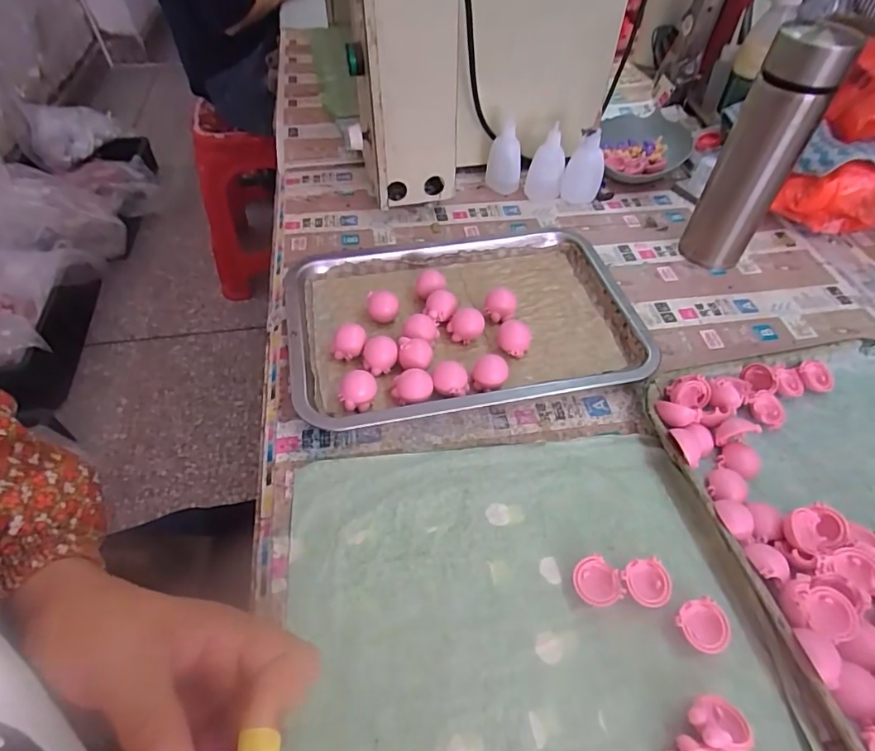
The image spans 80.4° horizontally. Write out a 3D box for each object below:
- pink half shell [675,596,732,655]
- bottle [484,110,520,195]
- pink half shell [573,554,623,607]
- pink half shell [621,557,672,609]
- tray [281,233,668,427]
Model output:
[{"bbox_3d":[0.162,0.154,0.317,0.029,0.015,0.029,0,51,0],"label":"pink half shell"},{"bbox_3d":[0.079,-0.259,0.608,0.038,0.088,0.034,2,51,1],"label":"bottle"},{"bbox_3d":[0.101,0.132,0.332,0.027,0.015,0.029,1,51,1],"label":"pink half shell"},{"bbox_3d":[0.133,0.134,0.331,0.031,0.017,0.028,-21,54,-17],"label":"pink half shell"},{"bbox_3d":[0.024,-0.054,0.474,0.309,0.029,0.204,-10,51,-8],"label":"tray"}]

